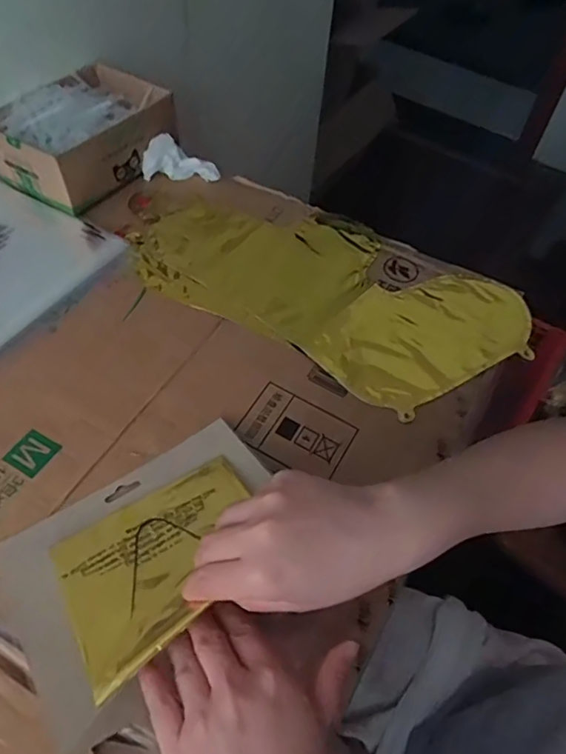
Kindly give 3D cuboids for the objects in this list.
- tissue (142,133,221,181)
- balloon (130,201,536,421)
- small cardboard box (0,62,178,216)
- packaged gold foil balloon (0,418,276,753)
[{"bbox_3d":[-0.123,-0.259,0.654,0.086,0.030,0.048,-7,55,-10],"label":"tissue"},{"bbox_3d":[0.046,-0.095,0.577,0.388,0.021,0.206,28,57,14],"label":"balloon"},{"bbox_3d":[-0.229,-0.288,0.647,0.137,0.073,0.191,28,57,14],"label":"small cardboard box"},{"bbox_3d":[-0.083,0.116,0.376,0.196,0.021,0.168,-33,38,-26],"label":"packaged gold foil balloon"}]

